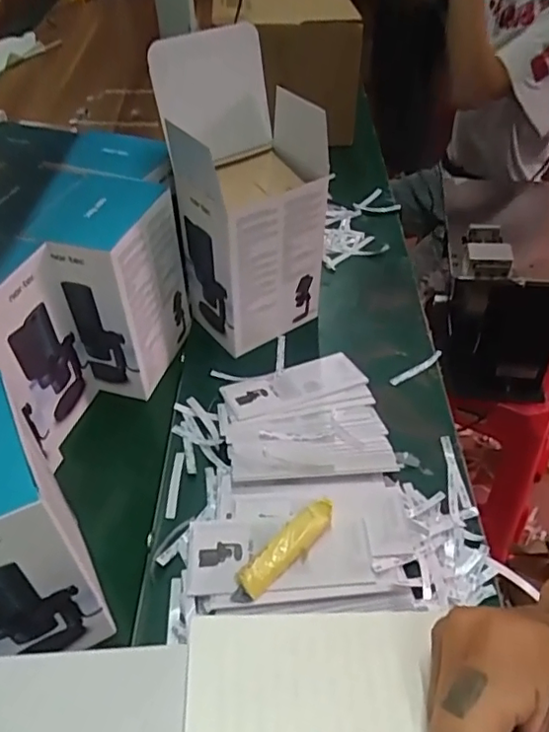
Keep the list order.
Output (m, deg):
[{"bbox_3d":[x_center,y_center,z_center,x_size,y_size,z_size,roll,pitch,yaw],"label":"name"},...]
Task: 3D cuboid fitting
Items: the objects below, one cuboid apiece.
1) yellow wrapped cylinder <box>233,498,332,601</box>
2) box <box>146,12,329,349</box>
[{"bbox_3d":[0.009,0.178,0.571,0.031,0.024,0.126,34,54,31],"label":"yellow wrapped cylinder"},{"bbox_3d":[-0.028,-0.196,0.751,0.161,0.350,0.137,-32,52,-28],"label":"box"}]

